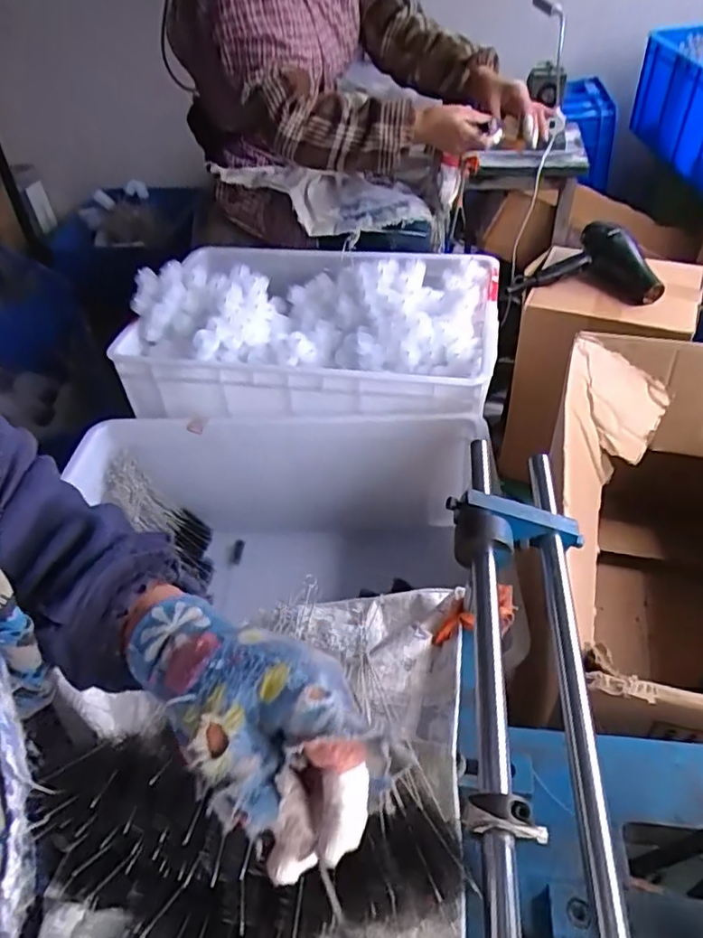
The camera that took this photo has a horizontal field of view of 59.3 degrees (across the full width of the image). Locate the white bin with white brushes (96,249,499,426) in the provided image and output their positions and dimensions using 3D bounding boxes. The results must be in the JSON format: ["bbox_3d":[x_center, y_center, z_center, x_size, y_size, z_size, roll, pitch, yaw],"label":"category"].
[{"bbox_3d":[-0.052,-0.247,1.061,0.588,0.130,0.426,9,44,14],"label":"white bin with white brushes"}]

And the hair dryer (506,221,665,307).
[{"bbox_3d":[0.451,-0.394,1.183,0.269,0.099,0.150,10,45,15],"label":"hair dryer"}]

